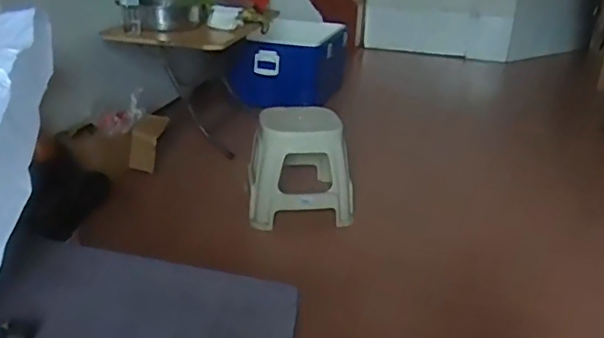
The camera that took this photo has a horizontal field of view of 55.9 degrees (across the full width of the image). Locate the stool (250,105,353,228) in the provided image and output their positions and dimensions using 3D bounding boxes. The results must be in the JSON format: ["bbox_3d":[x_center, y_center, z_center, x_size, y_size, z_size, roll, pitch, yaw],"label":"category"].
[{"bbox_3d":[-0.007,-0.025,1.764,0.307,0.314,0.244,-1,24,-10],"label":"stool"}]

